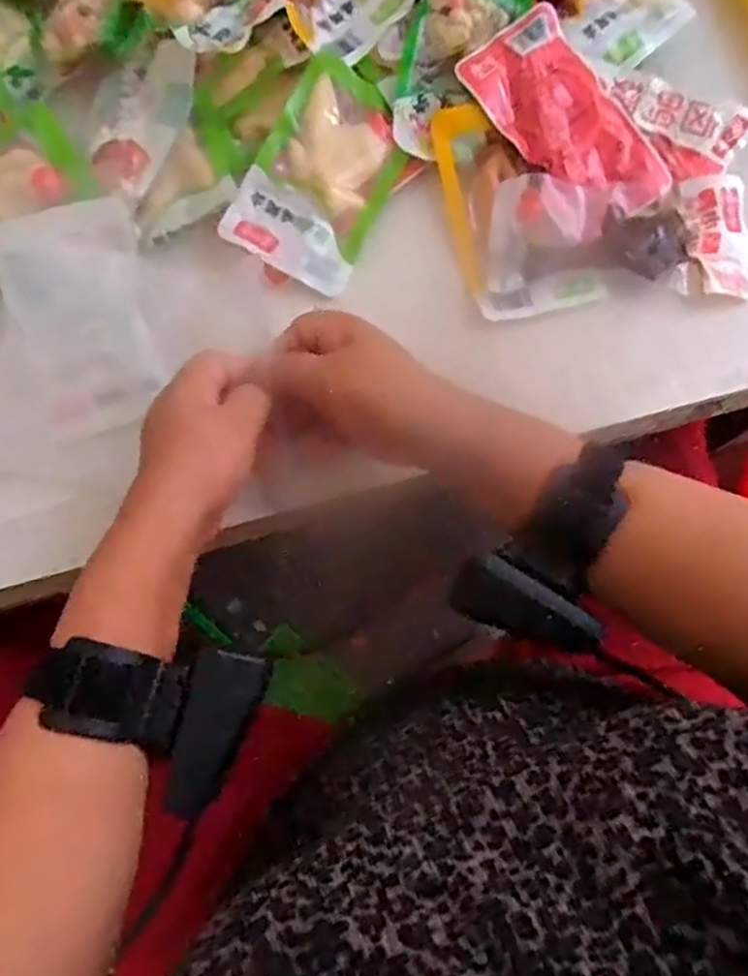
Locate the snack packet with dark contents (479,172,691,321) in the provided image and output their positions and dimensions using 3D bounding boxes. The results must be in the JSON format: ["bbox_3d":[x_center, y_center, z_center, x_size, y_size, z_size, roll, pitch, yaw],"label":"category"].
[{"bbox_3d":[0.127,-0.153,0.428,0.125,0.023,0.080,-10,75,-3],"label":"snack packet with dark contents"}]

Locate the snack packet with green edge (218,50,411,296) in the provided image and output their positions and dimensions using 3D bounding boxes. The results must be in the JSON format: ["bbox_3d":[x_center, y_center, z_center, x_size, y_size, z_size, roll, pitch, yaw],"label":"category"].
[{"bbox_3d":[-0.030,-0.197,0.434,0.079,0.026,0.135,26,76,7],"label":"snack packet with green edge"}]

